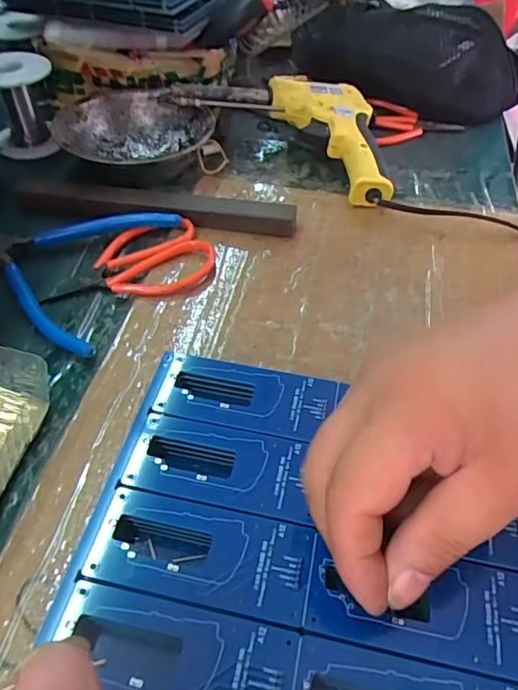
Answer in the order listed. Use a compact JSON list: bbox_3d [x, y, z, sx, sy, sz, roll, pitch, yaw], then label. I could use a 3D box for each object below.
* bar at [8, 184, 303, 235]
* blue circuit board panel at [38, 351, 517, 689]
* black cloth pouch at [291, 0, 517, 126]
[{"bbox_3d":[-0.078,-0.104,0.401,0.210,0.019,0.021,7,49,5],"label":"bar"},{"bbox_3d":[0.026,0.080,0.228,0.190,0.004,0.158,11,49,8],"label":"blue circuit board panel"},{"bbox_3d":[0.149,-0.299,0.541,0.238,0.084,0.143,14,50,11],"label":"black cloth pouch"}]

